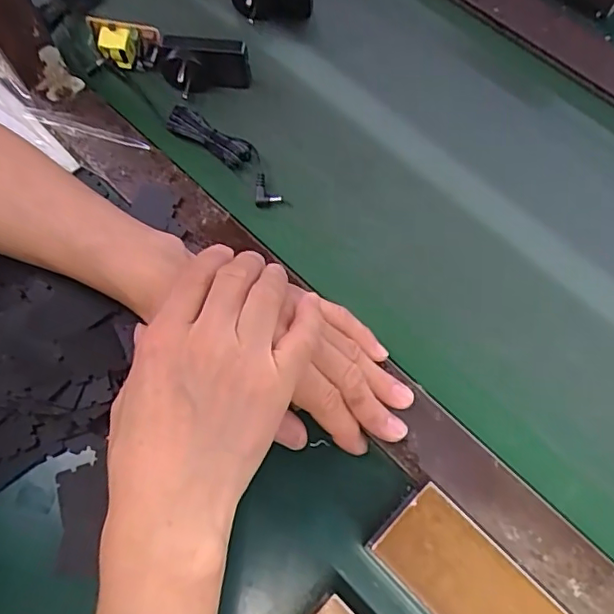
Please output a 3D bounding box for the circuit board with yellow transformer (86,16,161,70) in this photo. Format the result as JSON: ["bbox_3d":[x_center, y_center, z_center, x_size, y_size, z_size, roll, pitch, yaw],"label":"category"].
[{"bbox_3d":[-0.155,-0.221,0.478,0.064,0.034,0.022,14,67,5],"label":"circuit board with yellow transformer"}]

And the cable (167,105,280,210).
[{"bbox_3d":[-0.063,-0.124,0.451,0.116,0.015,0.028,41,72,15],"label":"cable"}]

